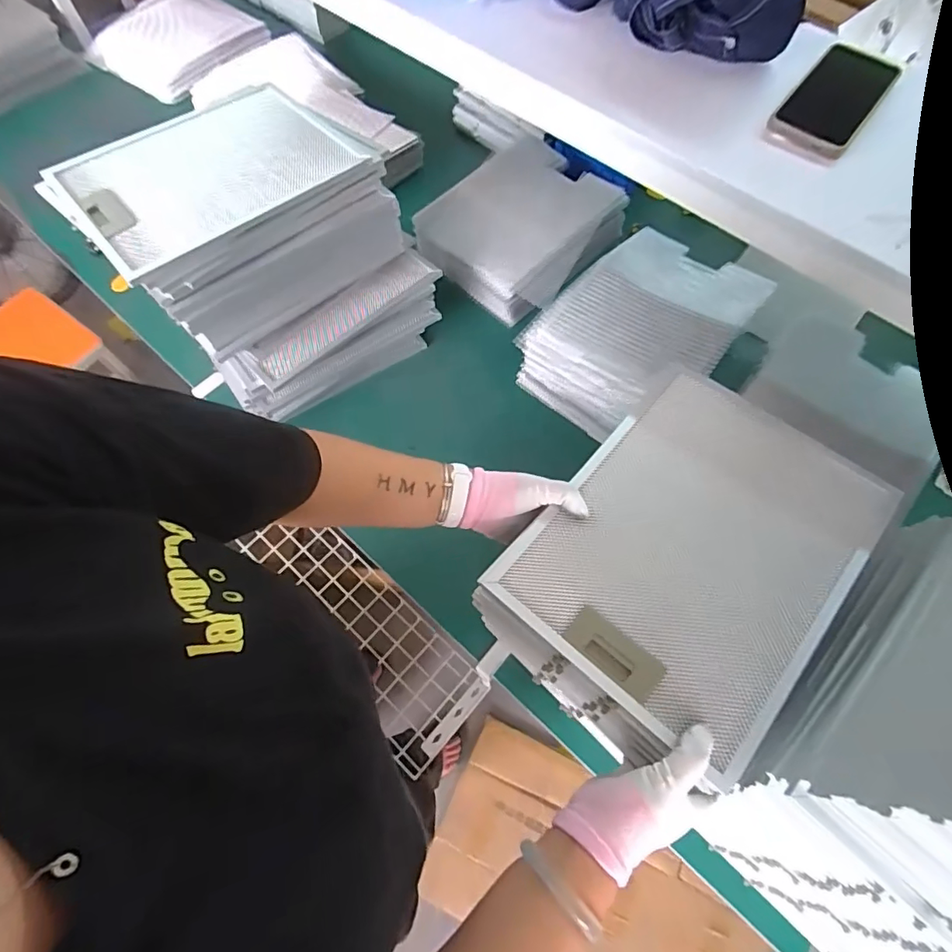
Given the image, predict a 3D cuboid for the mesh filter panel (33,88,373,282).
[{"bbox_3d":[-0.357,-0.414,0.682,0.343,0.027,0.280,-39,72,-15],"label":"mesh filter panel"}]

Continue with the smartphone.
[{"bbox_3d":[0.360,-0.378,0.507,0.077,0.020,0.150,36,71,14],"label":"smartphone"}]

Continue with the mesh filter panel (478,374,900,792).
[{"bbox_3d":[0.208,0.068,0.492,0.250,0.032,0.321,37,73,20],"label":"mesh filter panel"}]

